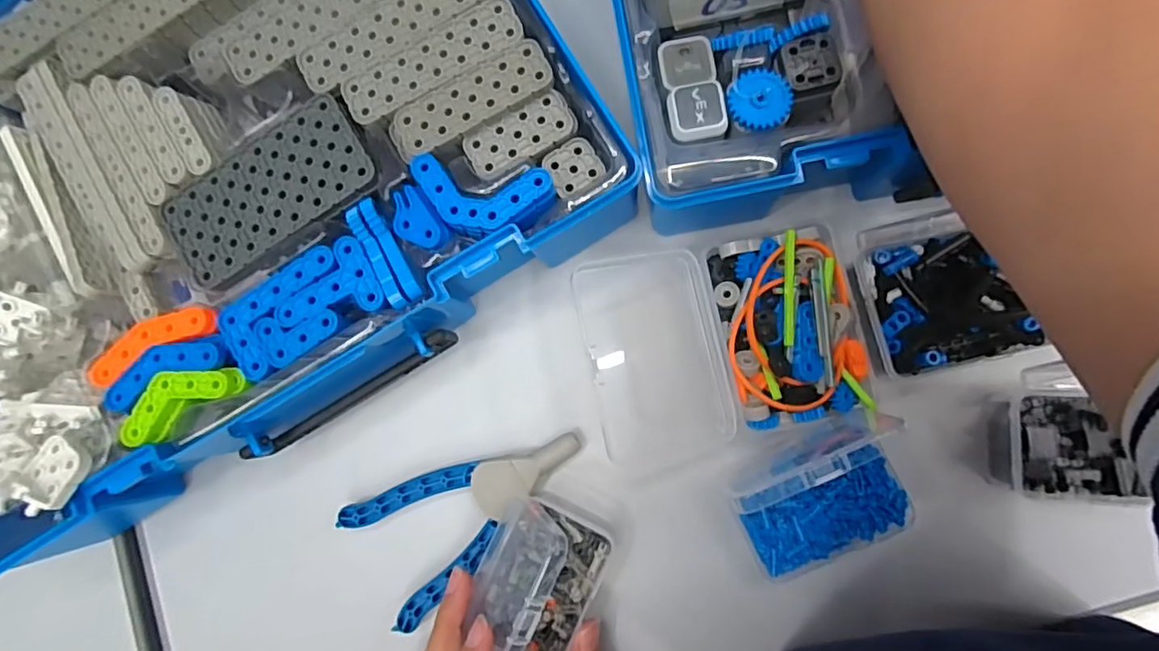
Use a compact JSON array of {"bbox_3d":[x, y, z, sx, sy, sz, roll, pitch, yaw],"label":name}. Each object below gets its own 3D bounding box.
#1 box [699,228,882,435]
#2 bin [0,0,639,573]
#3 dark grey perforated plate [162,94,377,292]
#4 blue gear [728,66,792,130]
[{"bbox_3d":[0.102,0.002,0.289,0.065,0.036,0.096,-12,82,5],"label":"box"},{"bbox_3d":[-0.183,-0.077,0.307,0.356,0.070,0.265,-31,84,2],"label":"bin"},{"bbox_3d":[-0.146,-0.062,0.272,0.101,0.004,0.051,-33,83,2],"label":"dark grey perforated plate"},{"bbox_3d":[0.077,-0.098,0.248,0.026,0.004,0.026,0,86,5],"label":"blue gear"}]

